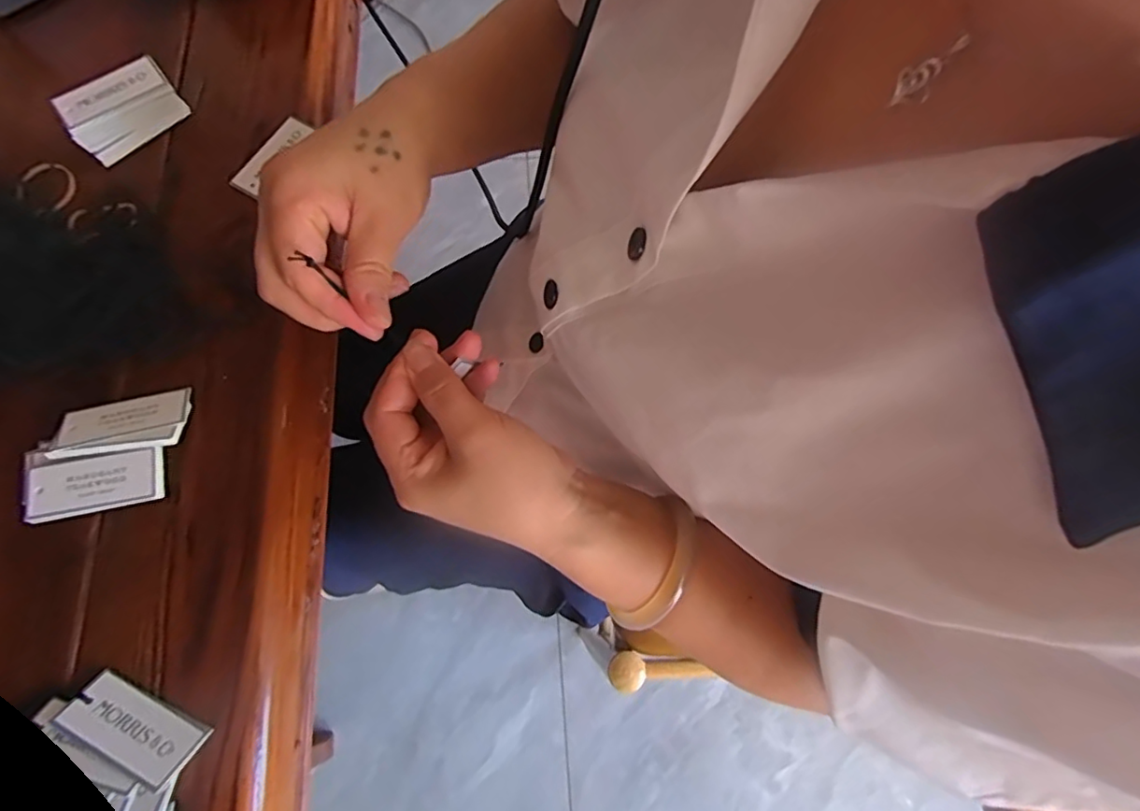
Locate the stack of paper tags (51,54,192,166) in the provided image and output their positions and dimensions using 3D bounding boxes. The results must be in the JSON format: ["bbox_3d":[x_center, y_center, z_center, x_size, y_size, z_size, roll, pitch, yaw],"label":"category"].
[{"bbox_3d":[-0.256,-0.170,0.335,0.059,0.033,0.022,-35,78,-12],"label":"stack of paper tags"}]

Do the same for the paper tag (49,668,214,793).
[{"bbox_3d":[-0.185,0.135,0.244,0.056,0.004,0.027,25,39,6],"label":"paper tag"}]

